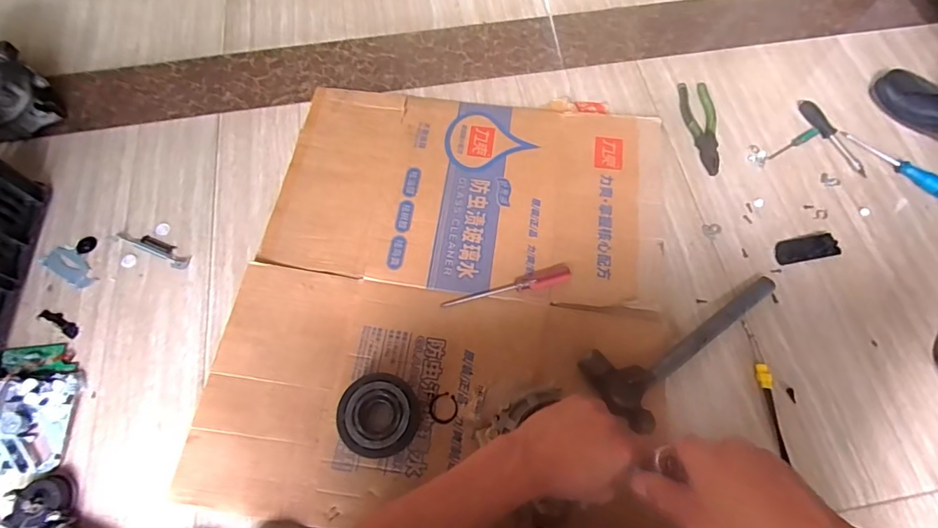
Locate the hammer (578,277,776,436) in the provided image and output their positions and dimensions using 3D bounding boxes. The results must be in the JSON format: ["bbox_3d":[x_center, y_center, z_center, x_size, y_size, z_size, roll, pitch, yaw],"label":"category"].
[{"bbox_3d":[0.304,0.089,0.657,0.332,0.053,0.118,-39,72,-16],"label":"hammer"}]

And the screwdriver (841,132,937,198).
[{"bbox_3d":[0.771,-0.179,0.810,0.039,0.025,0.203,-35,71,-15],"label":"screwdriver"}]

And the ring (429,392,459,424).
[{"bbox_3d":[-0.034,0.197,0.623,0.038,0.004,0.041,0,66,0],"label":"ring"}]

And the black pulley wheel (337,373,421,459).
[{"bbox_3d":[-0.117,0.198,0.599,0.095,0.042,0.099,0,66,0],"label":"black pulley wheel"}]

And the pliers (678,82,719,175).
[{"bbox_3d":[0.423,-0.254,0.834,0.061,0.016,0.204,4,66,2],"label":"pliers"}]

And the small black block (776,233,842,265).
[{"bbox_3d":[0.550,-0.026,0.740,0.099,0.017,0.040,-7,66,-3],"label":"small black block"}]

